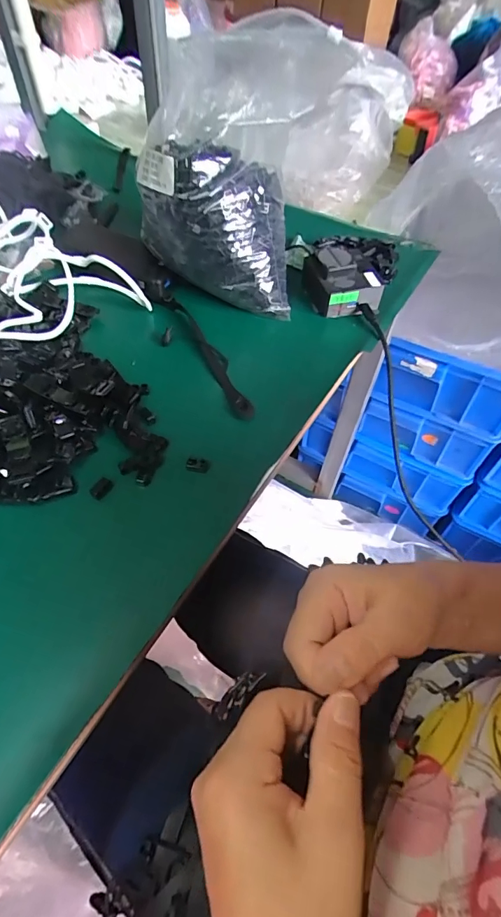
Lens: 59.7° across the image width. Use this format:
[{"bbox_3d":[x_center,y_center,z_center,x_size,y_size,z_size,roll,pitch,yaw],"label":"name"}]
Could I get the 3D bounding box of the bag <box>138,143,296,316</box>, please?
[{"bbox_3d":[-0.035,-0.248,0.459,0.162,0.141,0.089,3,53,-1],"label":"bag"}]

